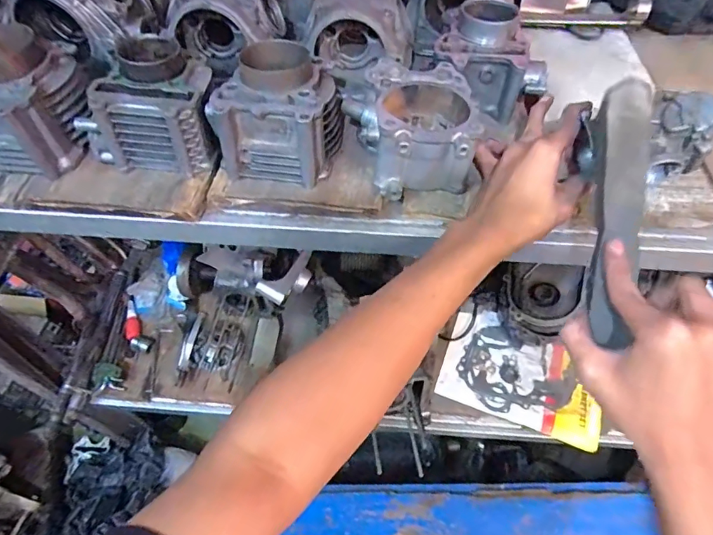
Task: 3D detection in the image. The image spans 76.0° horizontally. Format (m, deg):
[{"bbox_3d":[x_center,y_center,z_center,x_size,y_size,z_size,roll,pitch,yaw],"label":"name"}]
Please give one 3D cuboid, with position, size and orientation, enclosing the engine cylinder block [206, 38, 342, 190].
[{"bbox_3d":[-0.072,-0.147,0.441,0.104,0.081,0.113,13,55,9],"label":"engine cylinder block"}]

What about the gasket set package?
[{"bbox_3d":[0.345,0.223,0.951,0.312,0.023,0.208,17,59,15],"label":"gasket set package"}]

